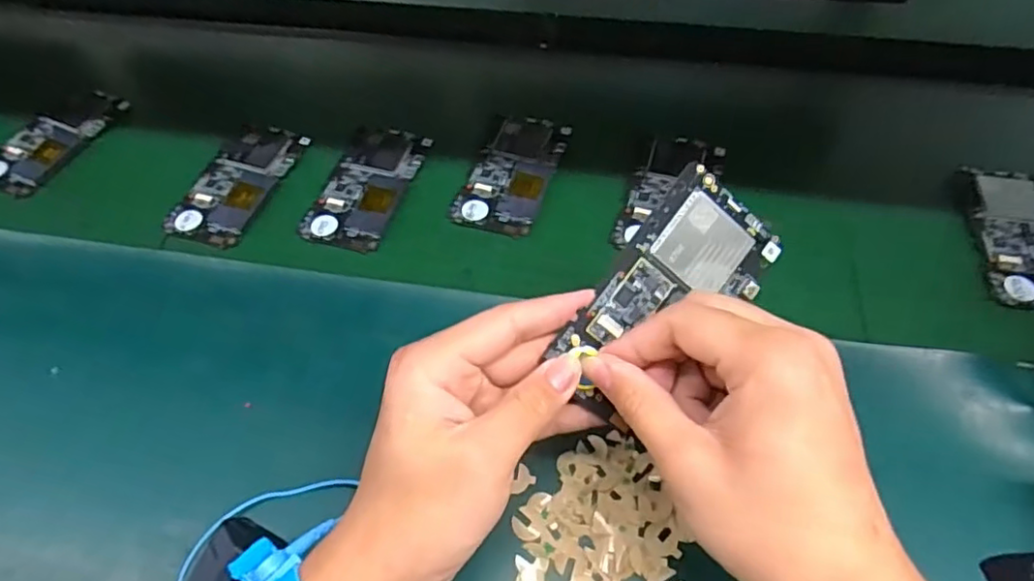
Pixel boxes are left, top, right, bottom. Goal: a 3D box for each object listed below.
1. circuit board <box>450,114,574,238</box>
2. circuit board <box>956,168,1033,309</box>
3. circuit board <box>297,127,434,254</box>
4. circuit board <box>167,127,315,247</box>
[{"bbox_3d":[-0.003,-0.098,0.490,0.064,0.010,0.124,15,59,11],"label":"circuit board"},{"bbox_3d":[0.361,-0.041,0.439,0.062,0.006,0.124,10,58,7],"label":"circuit board"},{"bbox_3d":[-0.117,-0.085,0.485,0.065,0.008,0.121,13,58,9],"label":"circuit board"},{"bbox_3d":[-0.221,-0.089,0.493,0.065,0.006,0.125,13,58,9],"label":"circuit board"}]

